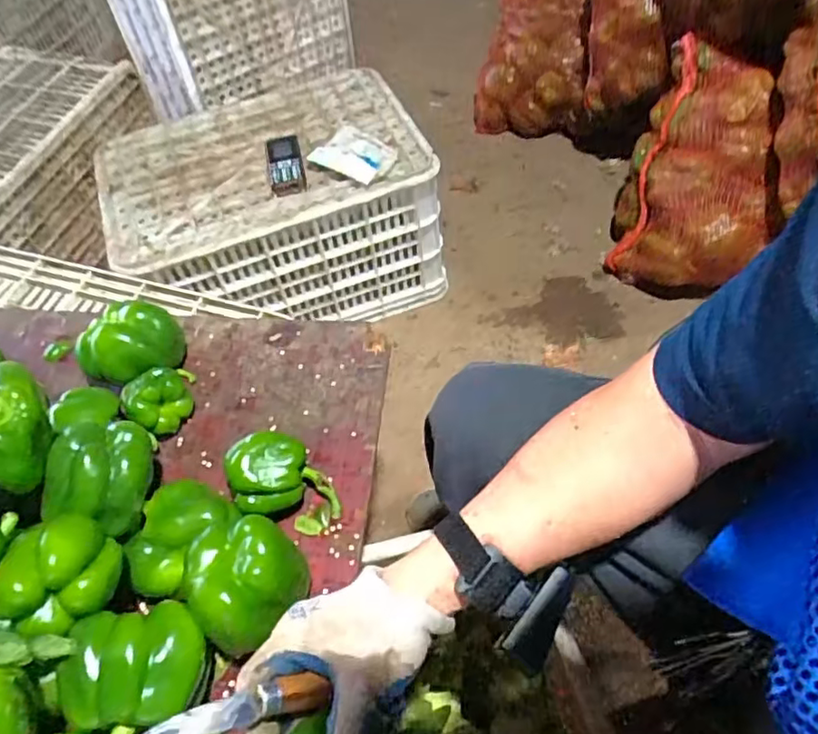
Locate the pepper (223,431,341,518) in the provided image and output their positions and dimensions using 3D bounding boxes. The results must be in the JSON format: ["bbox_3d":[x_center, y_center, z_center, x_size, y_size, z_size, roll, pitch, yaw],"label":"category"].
[{"bbox_3d":[-0.114,0.096,0.541,0.092,0.061,0.064,-7,55,-1],"label":"pepper"}]

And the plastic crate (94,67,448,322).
[{"bbox_3d":[-0.238,-0.279,1.082,0.509,0.271,0.364,-18,56,-9],"label":"plastic crate"}]

